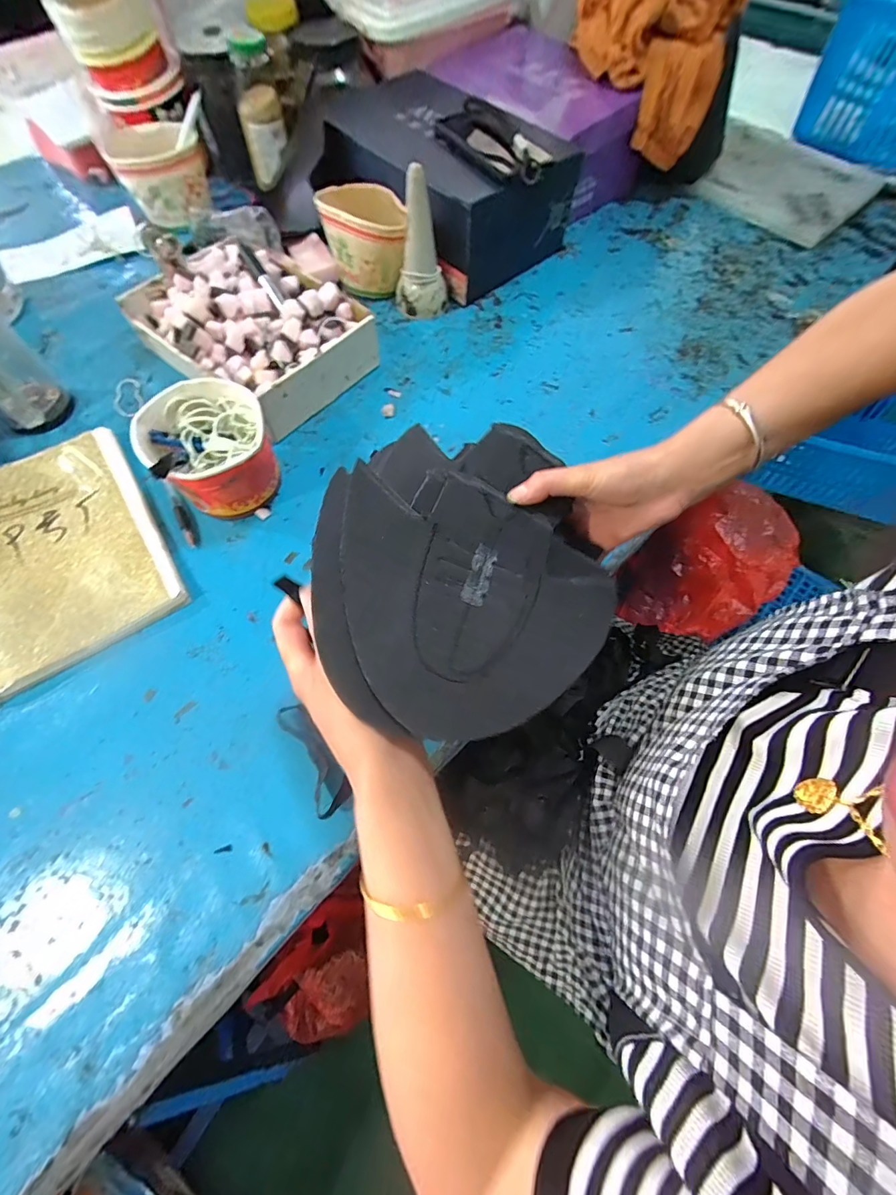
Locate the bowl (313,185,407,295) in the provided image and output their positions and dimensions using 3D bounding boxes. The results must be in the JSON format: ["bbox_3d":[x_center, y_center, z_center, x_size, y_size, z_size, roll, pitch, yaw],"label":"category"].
[{"bbox_3d":[-0.110,-0.470,0.584,0.105,0.084,0.102,0,64,-1],"label":"bowl"}]

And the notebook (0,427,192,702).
[{"bbox_3d":[-0.388,-0.050,0.438,0.180,0.023,0.251,-29,68,-14],"label":"notebook"}]

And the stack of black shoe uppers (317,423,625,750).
[{"bbox_3d":[0.018,-0.023,0.315,0.199,0.074,0.236,3,64,0],"label":"stack of black shoe uppers"}]

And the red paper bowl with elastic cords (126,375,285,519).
[{"bbox_3d":[-0.234,-0.148,0.445,0.113,0.091,0.115,0,64,-1],"label":"red paper bowl with elastic cords"}]

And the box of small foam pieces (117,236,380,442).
[{"bbox_3d":[-0.237,-0.324,0.533,0.258,0.072,0.199,41,70,17],"label":"box of small foam pieces"}]

